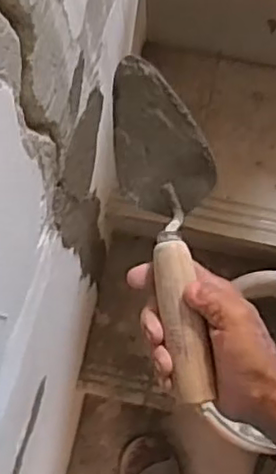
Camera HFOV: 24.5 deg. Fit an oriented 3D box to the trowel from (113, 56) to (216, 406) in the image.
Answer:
[{"bbox_3d":[0.029,-0.008,0.512,0.073,0.053,0.267,-9,79,0],"label":"trowel"}]

